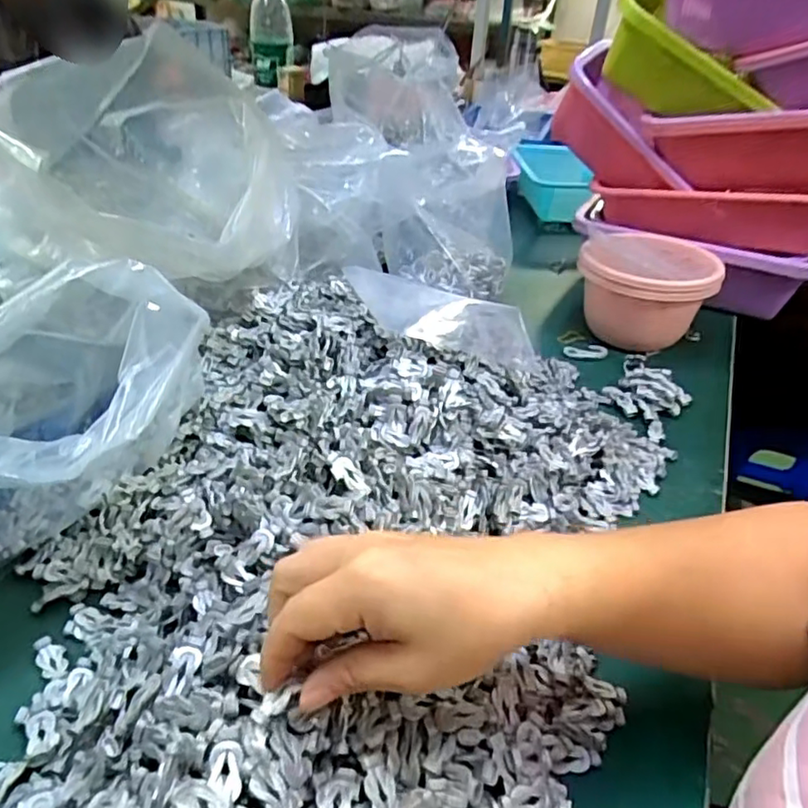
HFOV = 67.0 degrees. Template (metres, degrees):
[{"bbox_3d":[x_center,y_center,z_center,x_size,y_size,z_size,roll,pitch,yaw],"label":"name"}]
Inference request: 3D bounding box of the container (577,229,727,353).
[{"bbox_3d":[0.252,-0.116,0.659,0.128,0.094,0.128,2,35,-2],"label":"container"}]

